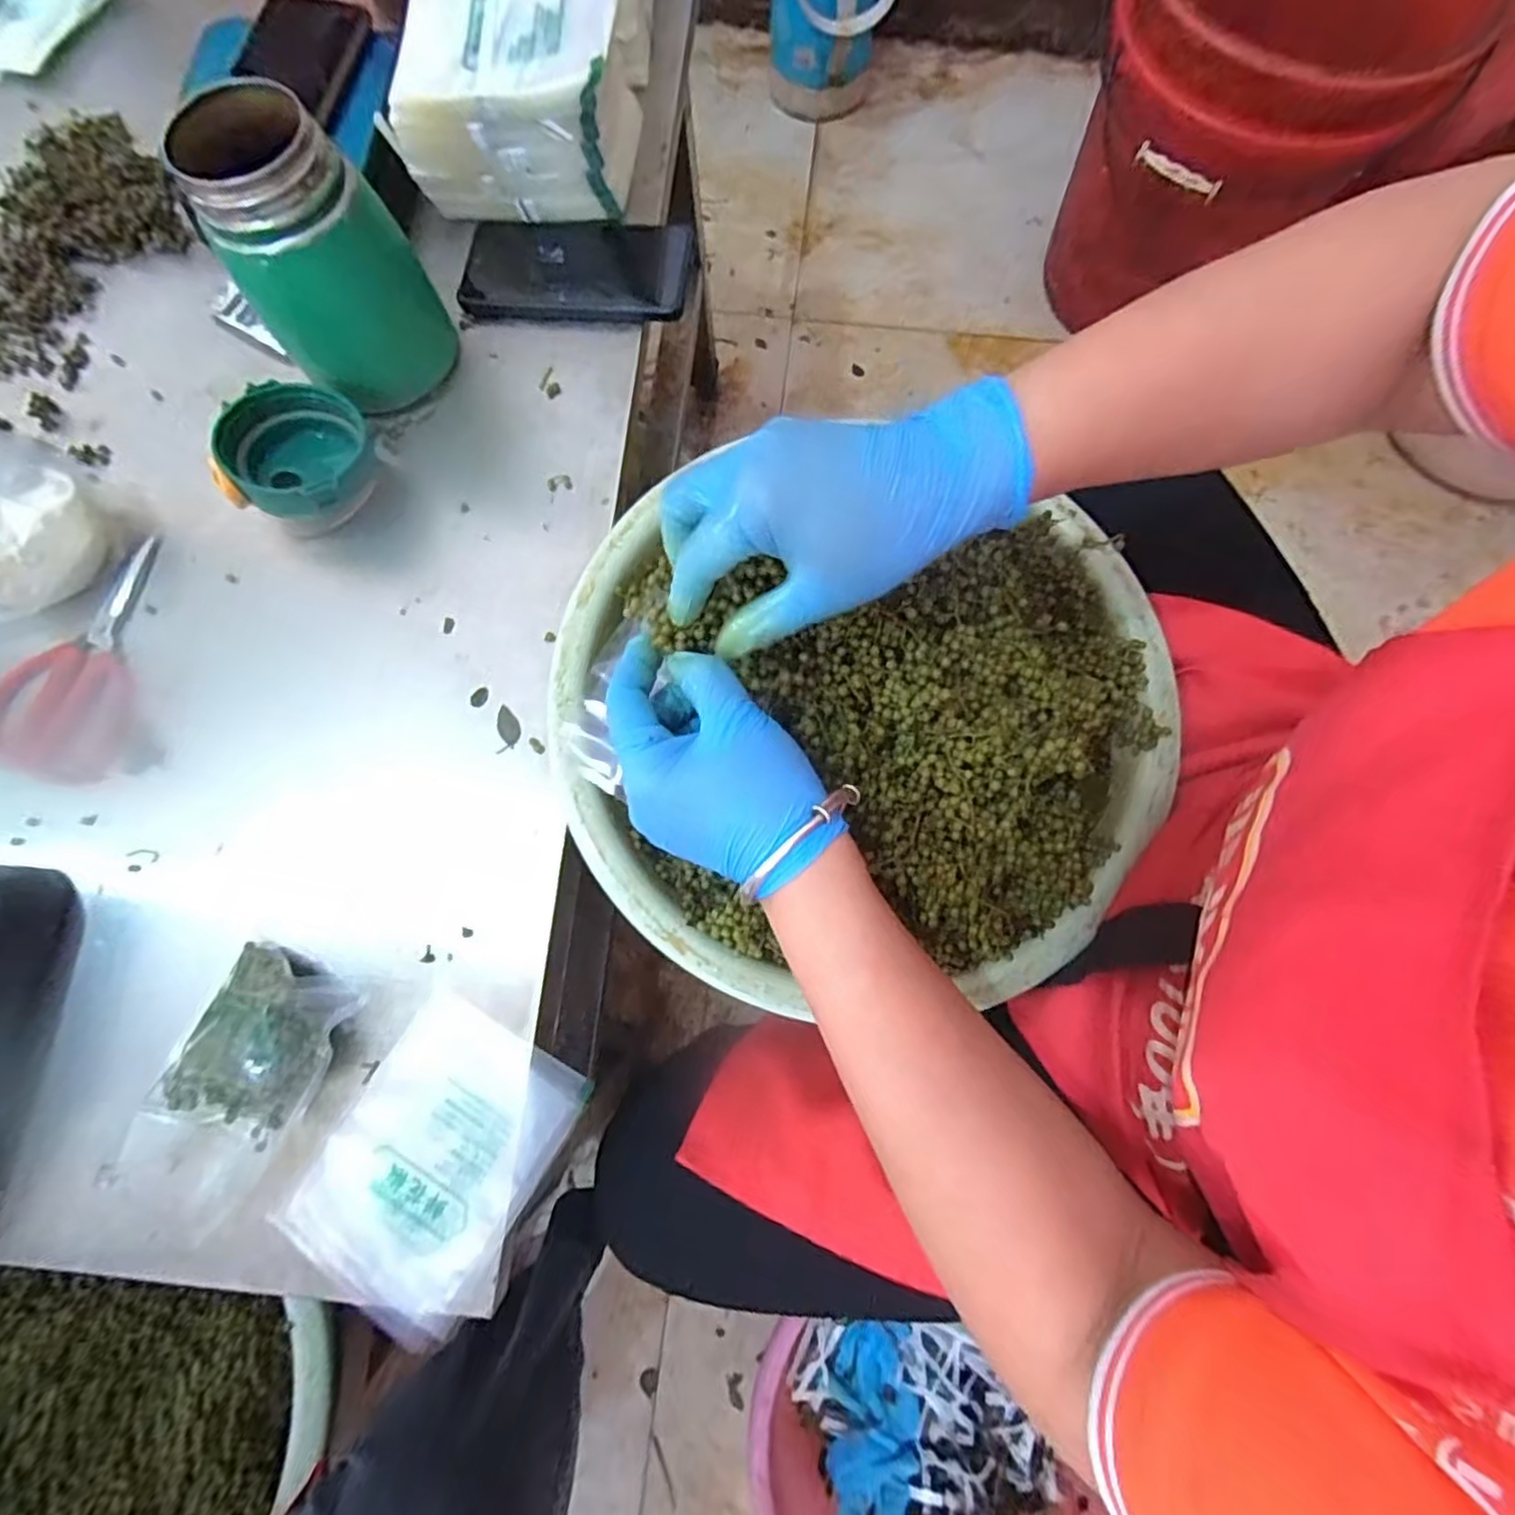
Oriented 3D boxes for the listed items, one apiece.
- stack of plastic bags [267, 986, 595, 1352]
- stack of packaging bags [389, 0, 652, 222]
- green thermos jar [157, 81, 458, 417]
[{"bbox_3d":[-0.173,0.220,0.371,0.116,0.011,0.149,32,80,7],"label":"stack of plastic bags"},{"bbox_3d":[-0.162,-0.542,0.499,0.150,0.092,0.263,5,78,2],"label":"stack of packaging bags"},{"bbox_3d":[-0.263,-0.300,0.420,0.097,0.147,0.080,-29,79,-5],"label":"green thermos jar"}]

